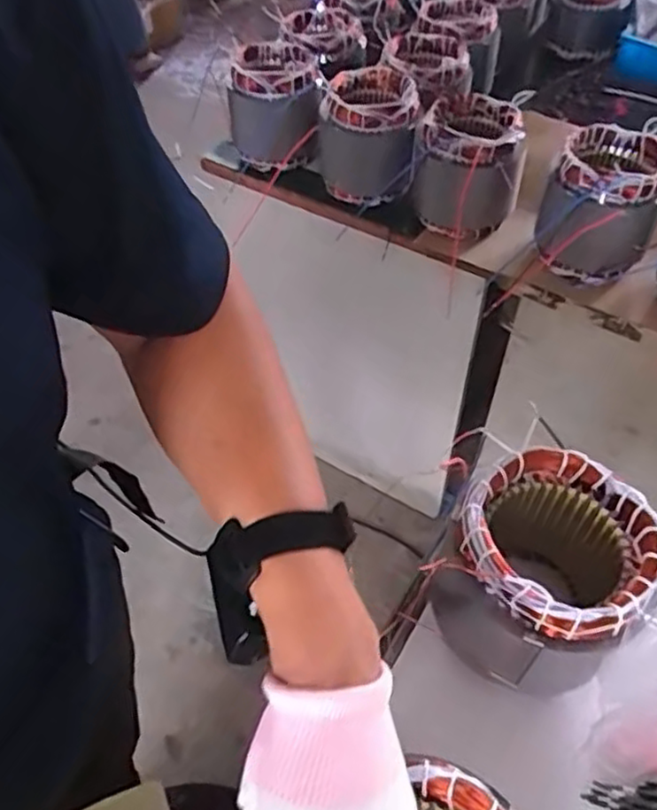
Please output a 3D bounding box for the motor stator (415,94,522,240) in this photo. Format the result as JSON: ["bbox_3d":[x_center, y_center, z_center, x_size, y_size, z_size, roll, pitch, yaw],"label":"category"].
[{"bbox_3d":[0.209,-0.360,1.024,0.150,0.153,0.148,12,52,10],"label":"motor stator"}]

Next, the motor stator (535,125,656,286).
[{"bbox_3d":[0.373,-0.273,0.939,0.148,0.151,0.166,22,54,17],"label":"motor stator"}]

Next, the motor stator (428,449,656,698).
[{"bbox_3d":[0.172,0.144,0.551,0.133,0.174,0.137,0,50,0],"label":"motor stator"}]

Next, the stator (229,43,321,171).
[{"bbox_3d":[-0.092,-0.492,1.147,0.148,0.143,0.171,-3,51,-3],"label":"stator"}]

